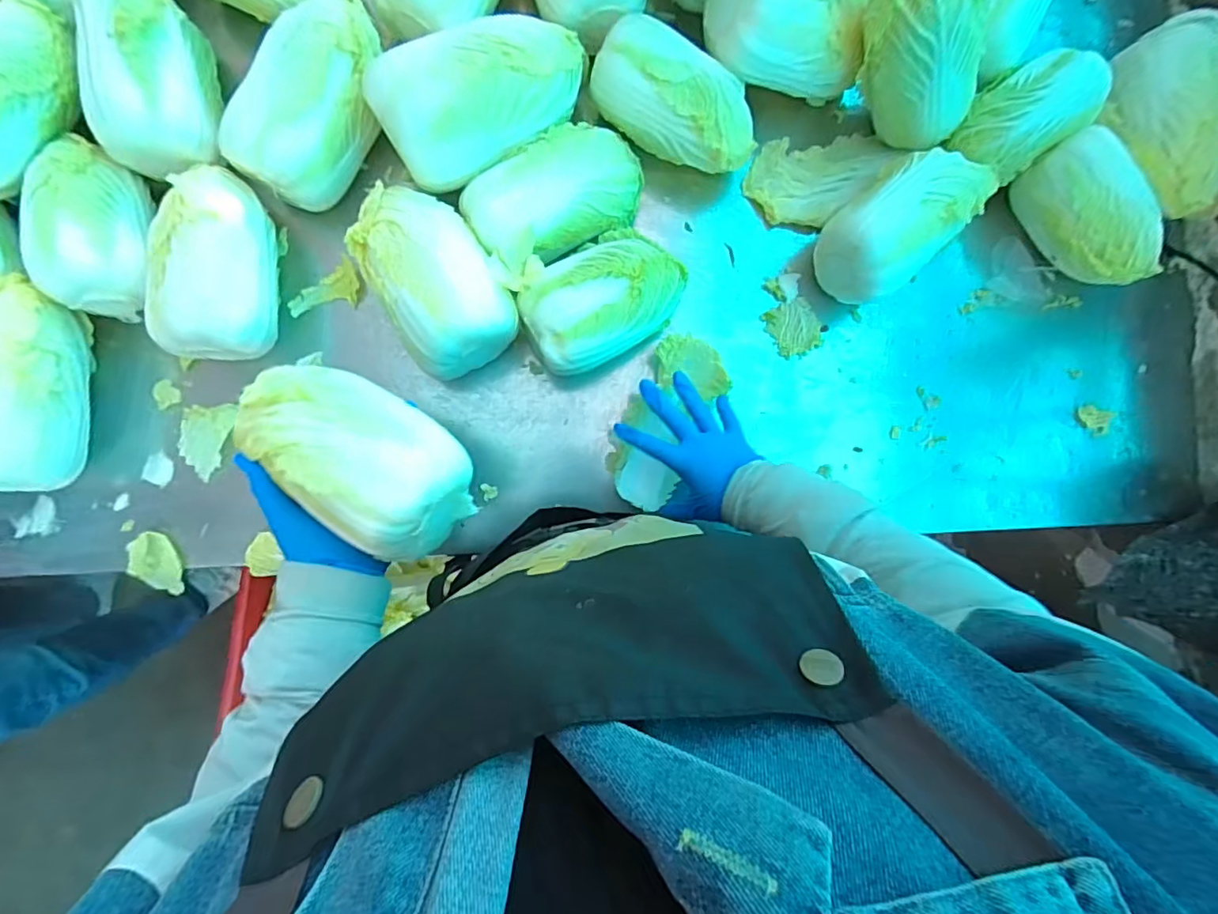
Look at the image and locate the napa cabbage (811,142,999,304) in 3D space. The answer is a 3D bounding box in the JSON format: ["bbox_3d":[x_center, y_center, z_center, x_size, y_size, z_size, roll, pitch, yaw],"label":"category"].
[{"bbox_3d":[0.284,-0.230,0.529,0.149,0.089,0.093,-41,92,-4],"label":"napa cabbage"}]

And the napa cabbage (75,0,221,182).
[{"bbox_3d":[-0.400,-0.331,0.470,0.093,0.066,0.167,-12,90,-5],"label":"napa cabbage"}]

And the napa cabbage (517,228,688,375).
[{"bbox_3d":[-0.004,-0.149,0.510,0.159,0.083,0.111,-27,91,-5],"label":"napa cabbage"}]

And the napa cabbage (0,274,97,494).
[{"bbox_3d":[-0.511,-0.059,0.476,0.073,0.083,0.178,1,89,-5],"label":"napa cabbage"}]

